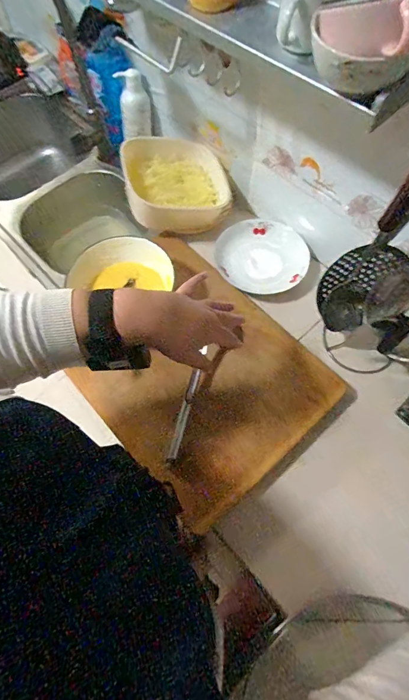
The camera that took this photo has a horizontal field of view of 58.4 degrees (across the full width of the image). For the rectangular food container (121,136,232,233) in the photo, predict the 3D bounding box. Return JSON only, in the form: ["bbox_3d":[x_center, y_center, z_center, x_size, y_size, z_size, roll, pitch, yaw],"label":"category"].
[{"bbox_3d":[-0.061,-0.362,0.782,0.219,0.086,0.211,-6,70,-18],"label":"rectangular food container"}]

